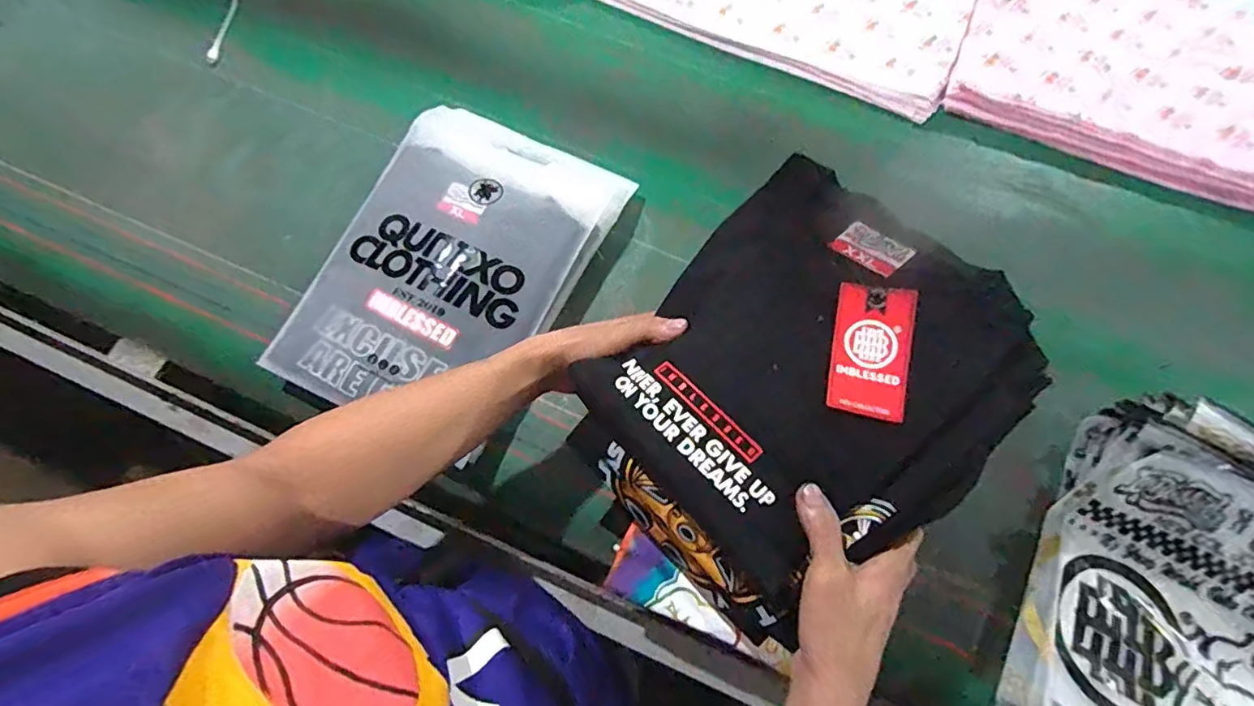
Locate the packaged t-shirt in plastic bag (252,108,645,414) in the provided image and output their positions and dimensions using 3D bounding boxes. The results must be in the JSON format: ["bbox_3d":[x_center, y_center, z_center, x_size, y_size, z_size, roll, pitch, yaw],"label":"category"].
[{"bbox_3d":[-0.190,-0.094,0.611,0.254,0.061,0.363,27,75,7],"label":"packaged t-shirt in plastic bag"}]

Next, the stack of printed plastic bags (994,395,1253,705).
[{"bbox_3d":[0.523,0.252,0.511,0.279,0.084,0.386,26,75,6],"label":"stack of printed plastic bags"}]

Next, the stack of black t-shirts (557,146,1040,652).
[{"bbox_3d":[0.113,0.027,0.408,0.291,0.078,0.242,-43,71,-2],"label":"stack of black t-shirts"}]

